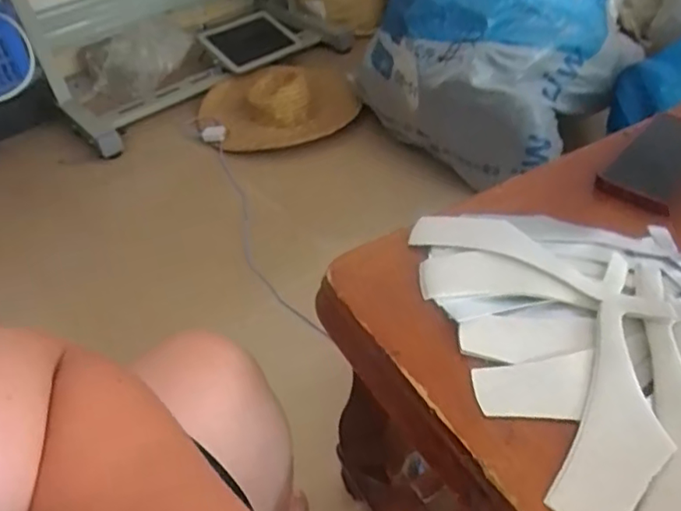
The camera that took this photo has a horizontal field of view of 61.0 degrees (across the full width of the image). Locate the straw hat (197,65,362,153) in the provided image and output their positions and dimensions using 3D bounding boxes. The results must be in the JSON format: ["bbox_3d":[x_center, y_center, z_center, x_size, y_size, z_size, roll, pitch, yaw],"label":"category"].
[{"bbox_3d":[-0.170,-0.421,1.498,0.401,0.116,0.310,-10,45,-6],"label":"straw hat"}]

